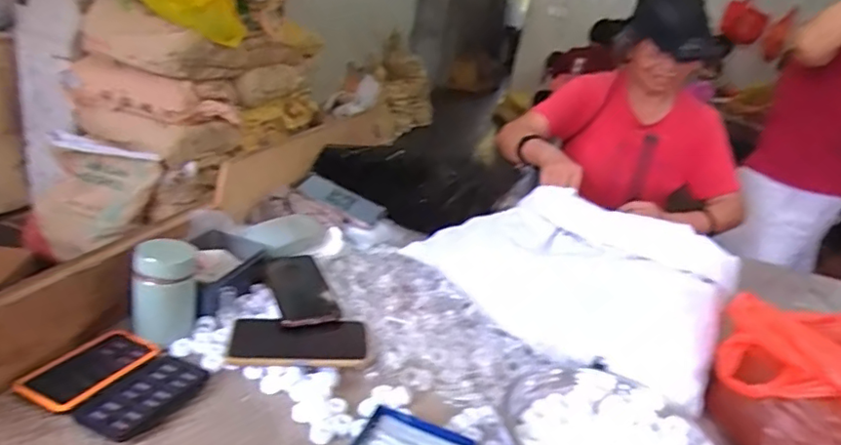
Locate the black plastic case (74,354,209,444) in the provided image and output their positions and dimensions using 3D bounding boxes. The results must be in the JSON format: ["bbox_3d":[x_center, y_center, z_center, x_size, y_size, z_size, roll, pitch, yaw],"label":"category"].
[{"bbox_3d":[-0.284,0.179,0.602,0.074,0.012,0.122,18,23,17],"label":"black plastic case"}]

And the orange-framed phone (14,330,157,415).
[{"bbox_3d":[-0.352,0.155,0.619,0.071,0.014,0.125,17,23,16],"label":"orange-framed phone"}]

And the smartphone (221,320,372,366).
[{"bbox_3d":[-0.146,0.143,0.698,0.159,0.012,0.068,7,23,-9],"label":"smartphone"}]

